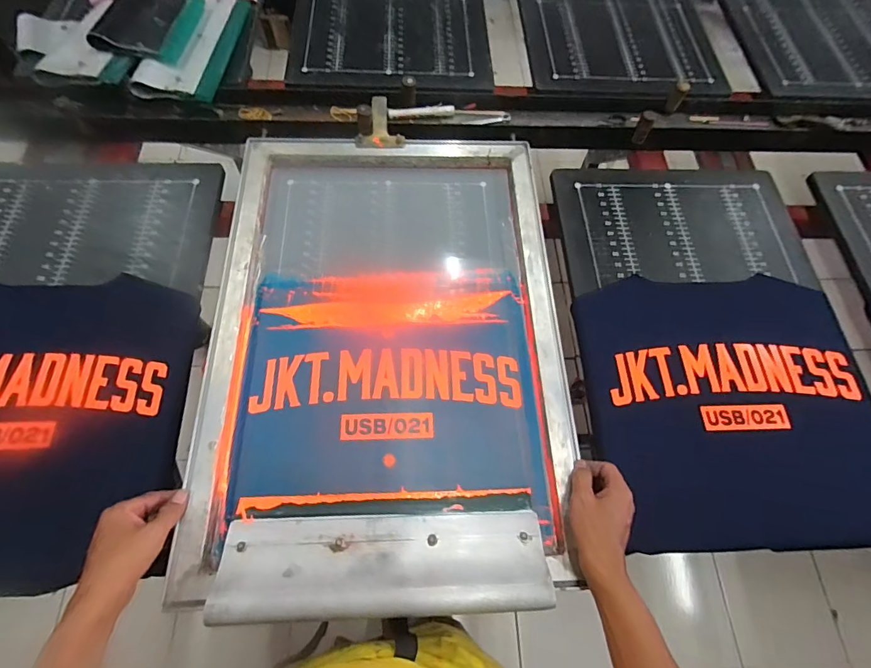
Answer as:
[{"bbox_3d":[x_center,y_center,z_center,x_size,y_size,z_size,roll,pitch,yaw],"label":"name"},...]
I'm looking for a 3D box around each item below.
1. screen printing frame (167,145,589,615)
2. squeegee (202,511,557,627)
[{"bbox_3d":[-0.065,-0.021,0.613,0.454,0.034,0.612,-1,66,-3],"label":"screen printing frame"},{"bbox_3d":[-0.054,0.252,0.478,0.344,0.030,0.099,0,46,-4],"label":"squeegee"}]

